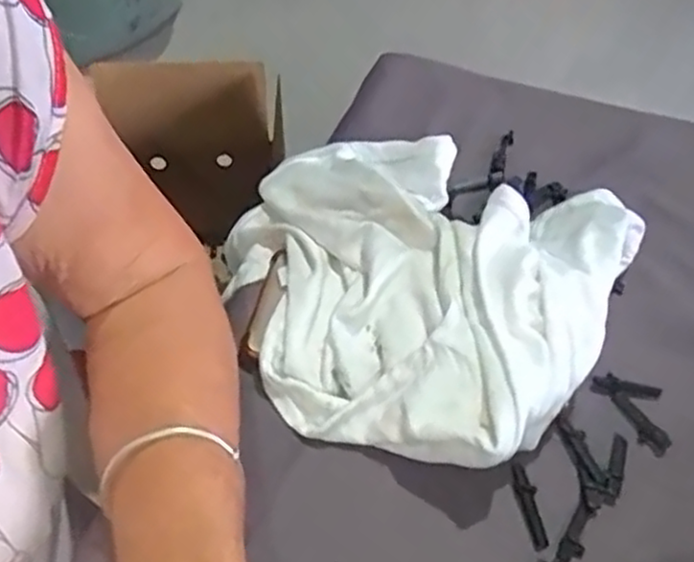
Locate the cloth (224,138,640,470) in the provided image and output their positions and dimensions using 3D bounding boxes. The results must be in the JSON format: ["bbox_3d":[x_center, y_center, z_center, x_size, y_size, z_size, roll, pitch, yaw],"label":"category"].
[{"bbox_3d":[0.031,-0.013,0.394,0.216,0.057,0.200,30,54,24],"label":"cloth"}]

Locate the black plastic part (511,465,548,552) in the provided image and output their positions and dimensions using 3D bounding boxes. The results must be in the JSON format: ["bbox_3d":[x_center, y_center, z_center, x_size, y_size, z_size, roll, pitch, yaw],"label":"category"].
[{"bbox_3d":[0.082,0.100,0.327,0.009,0.004,0.039,-8,48,-8],"label":"black plastic part"}]

